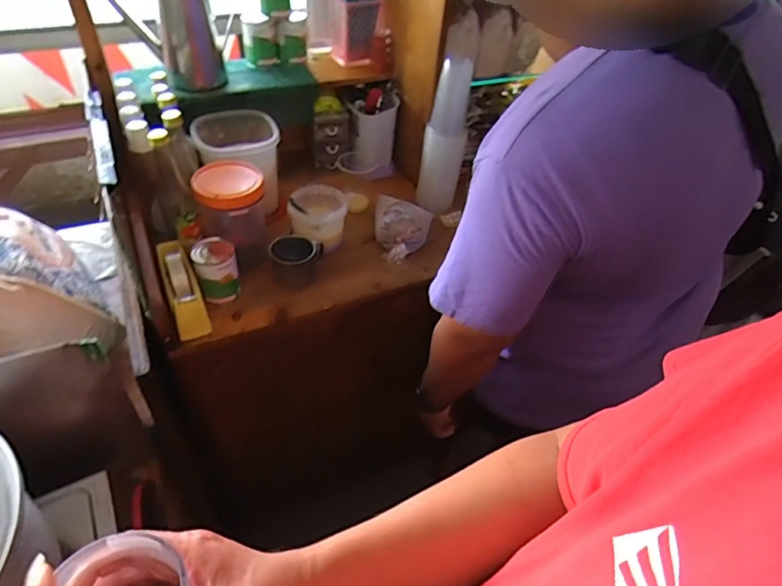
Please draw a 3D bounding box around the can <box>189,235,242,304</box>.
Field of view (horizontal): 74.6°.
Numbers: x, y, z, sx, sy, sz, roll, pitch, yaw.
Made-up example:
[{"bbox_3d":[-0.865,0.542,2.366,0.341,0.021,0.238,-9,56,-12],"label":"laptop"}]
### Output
[{"bbox_3d":[-0.321,-0.043,0.944,0.077,0.086,0.084,-8,47,-15],"label":"can"}]

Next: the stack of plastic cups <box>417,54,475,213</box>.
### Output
[{"bbox_3d":[0.118,-0.337,1.128,0.089,0.342,0.085,10,45,4],"label":"stack of plastic cups"}]

